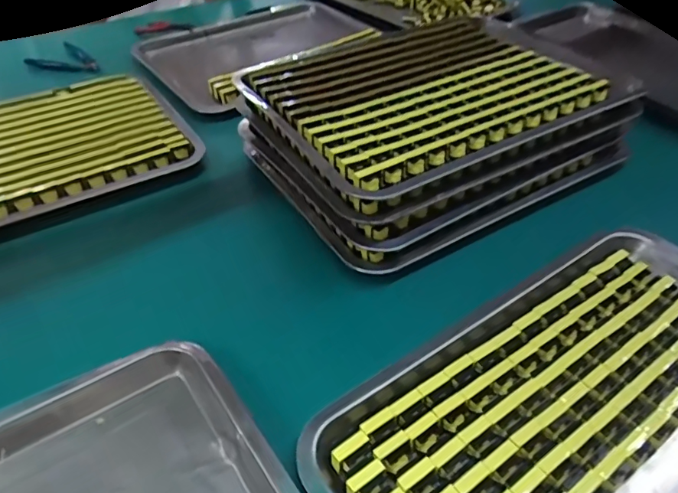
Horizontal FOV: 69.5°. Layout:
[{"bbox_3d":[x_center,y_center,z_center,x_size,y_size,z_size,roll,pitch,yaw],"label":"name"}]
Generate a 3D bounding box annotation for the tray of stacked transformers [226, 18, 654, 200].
[{"bbox_3d":[0.102,-0.191,0.565,0.385,0.027,0.308,-22,48,-23],"label":"tray of stacked transformers"}]

